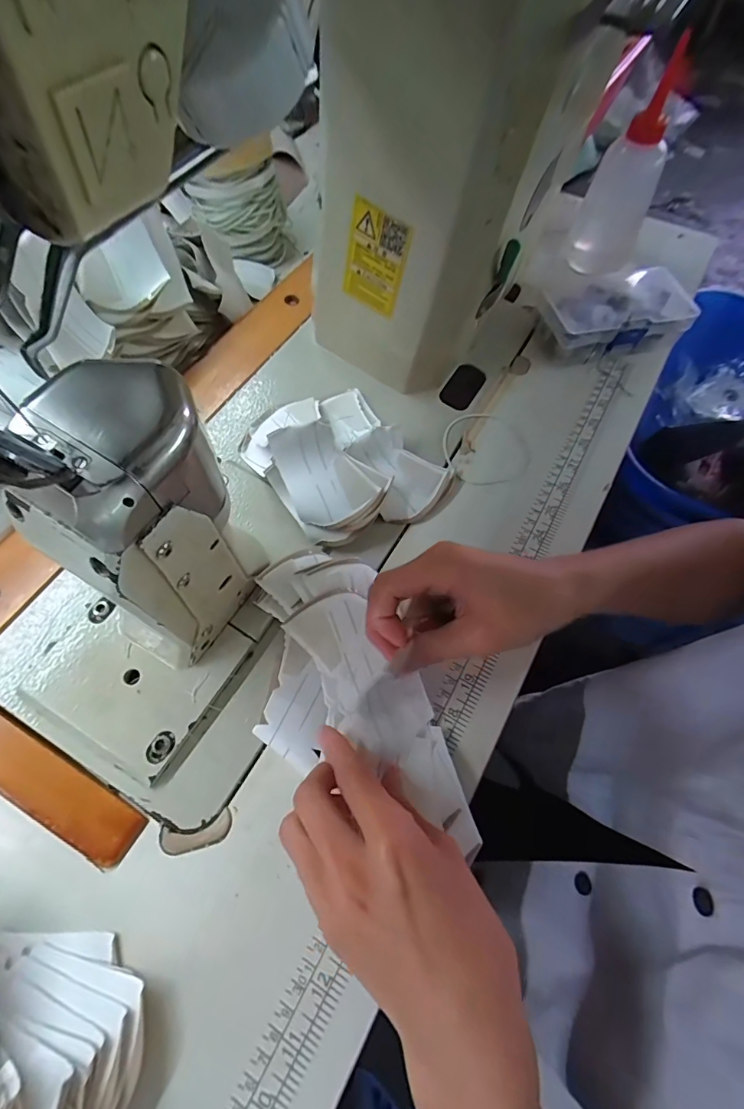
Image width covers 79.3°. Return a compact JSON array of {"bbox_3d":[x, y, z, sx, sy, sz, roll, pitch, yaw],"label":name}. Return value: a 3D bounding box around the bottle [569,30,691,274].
[{"bbox_3d":[0.246,-0.360,0.422,0.060,0.155,0.058,29,68,12],"label":"bottle"}]

